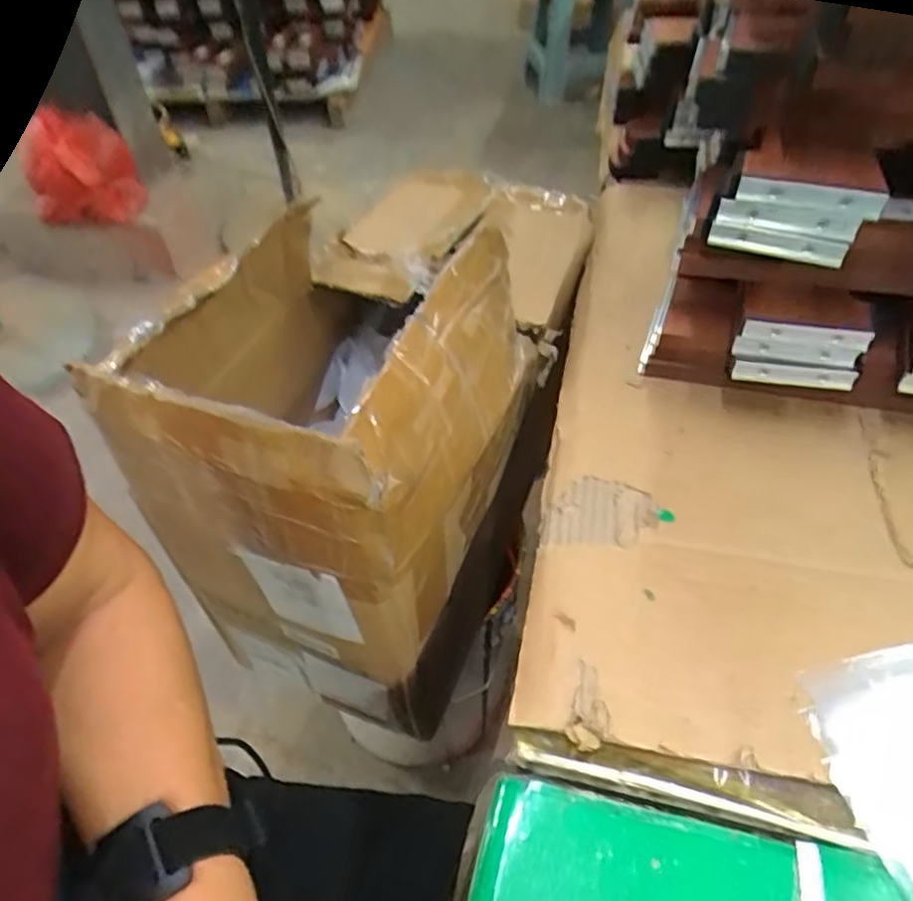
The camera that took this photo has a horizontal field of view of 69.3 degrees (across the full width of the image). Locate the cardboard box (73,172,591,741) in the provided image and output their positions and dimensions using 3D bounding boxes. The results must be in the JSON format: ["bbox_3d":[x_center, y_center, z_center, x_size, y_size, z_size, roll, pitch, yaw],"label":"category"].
[{"bbox_3d":[-0.072,-0.010,0.581,0.236,0.357,0.344,17,51,17],"label":"cardboard box"}]

